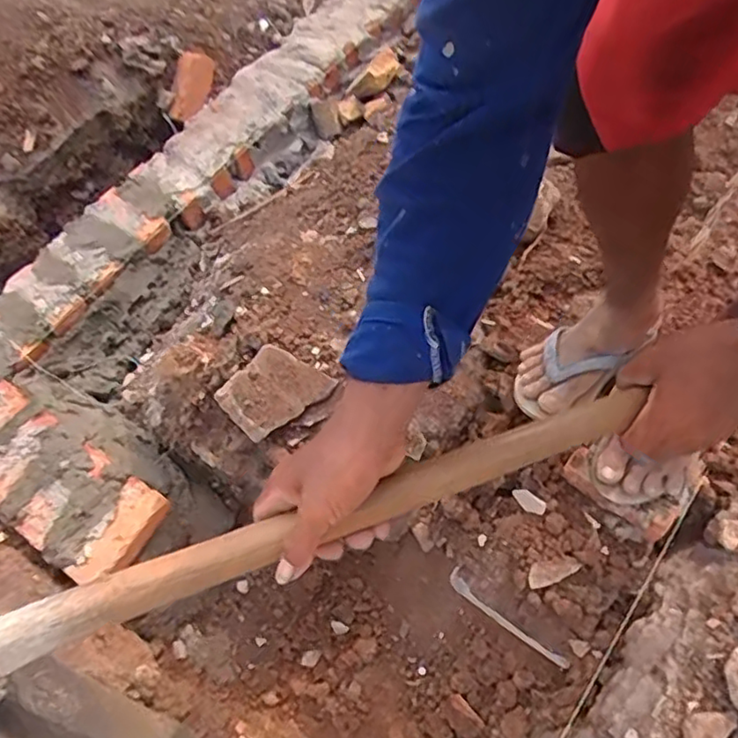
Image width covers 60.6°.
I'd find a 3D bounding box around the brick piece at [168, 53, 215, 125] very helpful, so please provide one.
[{"bbox_3d":[-0.384,-0.613,1.365,0.028,0.083,0.166,3,70,49],"label":"brick piece"}]

